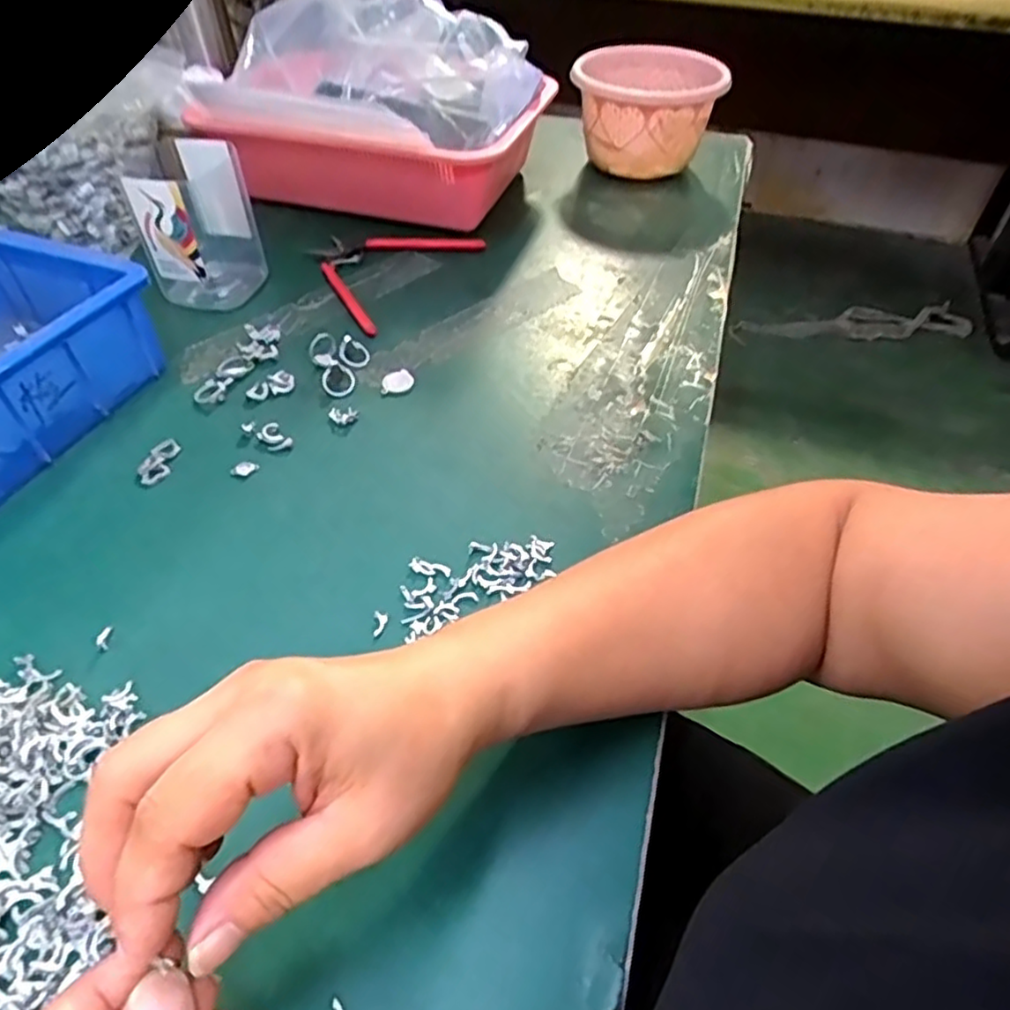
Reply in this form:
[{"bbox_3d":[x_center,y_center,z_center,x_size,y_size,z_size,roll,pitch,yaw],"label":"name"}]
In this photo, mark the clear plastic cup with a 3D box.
[{"bbox_3d":[-0.236,-0.209,0.522,0.064,0.104,0.085,13,49,11],"label":"clear plastic cup"}]

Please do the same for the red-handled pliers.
[{"bbox_3d":[-0.109,-0.201,0.570,0.118,0.015,0.152,25,51,21],"label":"red-handled pliers"}]

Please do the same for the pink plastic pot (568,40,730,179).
[{"bbox_3d":[0.138,-0.376,0.673,0.139,0.101,0.118,4,46,3],"label":"pink plastic pot"}]

